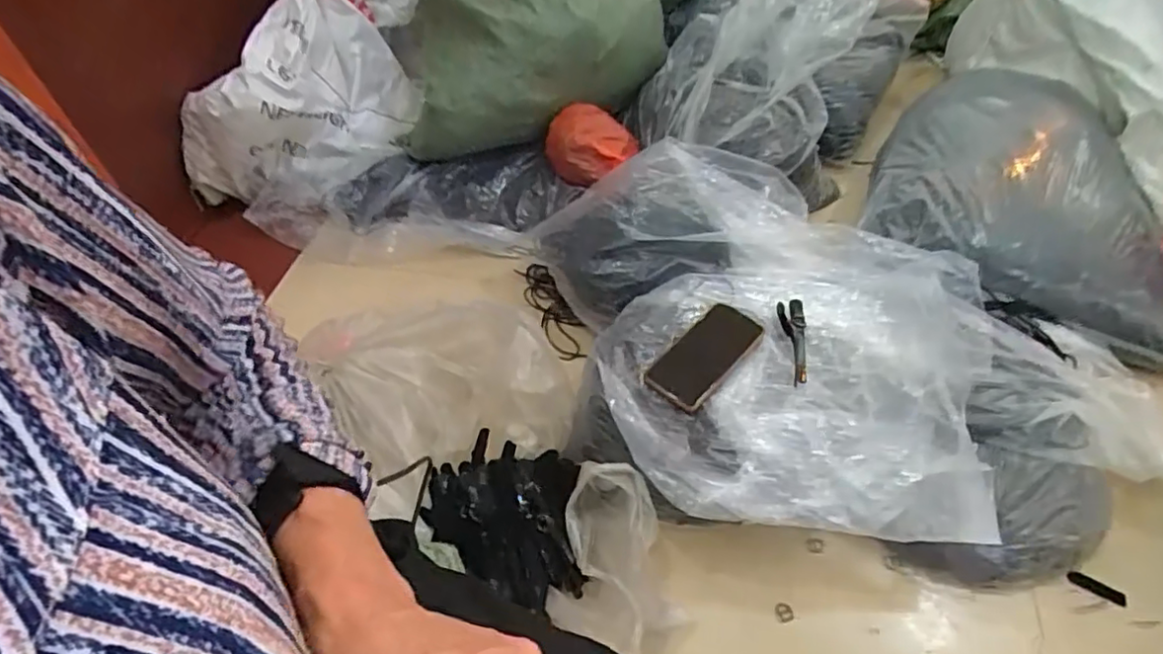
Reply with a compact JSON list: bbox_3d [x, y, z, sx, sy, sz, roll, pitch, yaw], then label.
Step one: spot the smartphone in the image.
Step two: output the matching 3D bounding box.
[{"bbox_3d":[0.155,0.037,0.779,0.077,0.014,0.163,39,63,19],"label":"smartphone"}]

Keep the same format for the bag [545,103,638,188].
[{"bbox_3d":[0.017,-0.322,1.115,0.161,0.118,0.105,-4,49,0],"label":"bag"}]

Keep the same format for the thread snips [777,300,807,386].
[{"bbox_3d":[0.277,0.018,0.800,0.035,0.011,0.145,4,49,7],"label":"thread snips"}]

